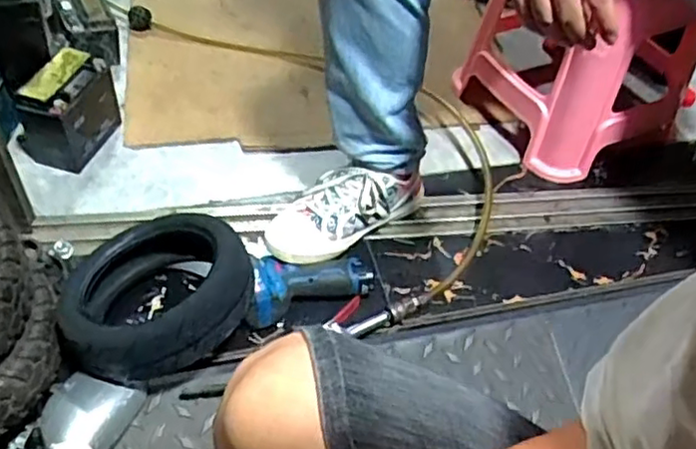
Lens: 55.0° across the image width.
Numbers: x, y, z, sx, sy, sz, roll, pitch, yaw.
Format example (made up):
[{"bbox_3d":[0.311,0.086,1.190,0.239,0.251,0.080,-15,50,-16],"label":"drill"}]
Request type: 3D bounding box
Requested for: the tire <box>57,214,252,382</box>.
[{"bbox_3d":[-0.229,0.077,0.803,0.205,0.070,0.223,3,48,-3],"label":"tire"}]

